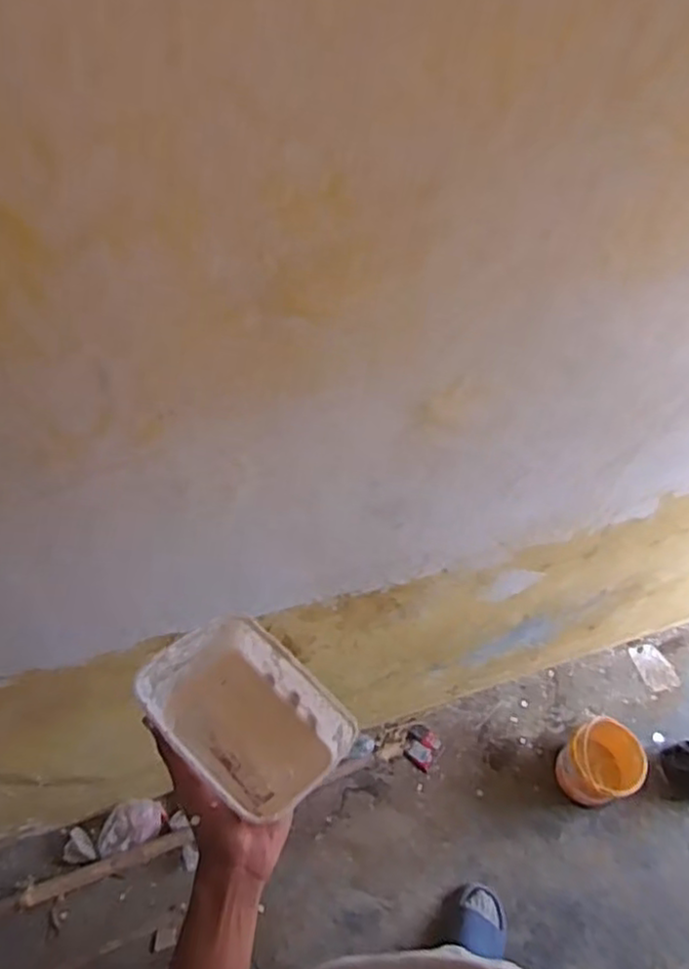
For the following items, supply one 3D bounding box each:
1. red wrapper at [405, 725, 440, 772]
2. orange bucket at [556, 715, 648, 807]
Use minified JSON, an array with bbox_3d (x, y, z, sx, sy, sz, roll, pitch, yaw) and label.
[{"bbox_3d":[0.185,0.636,1.686,0.079,0.012,0.091,29,58,18],"label":"red wrapper"},{"bbox_3d":[0.593,0.636,1.596,0.183,0.164,0.165,-13,55,-12],"label":"orange bucket"}]

